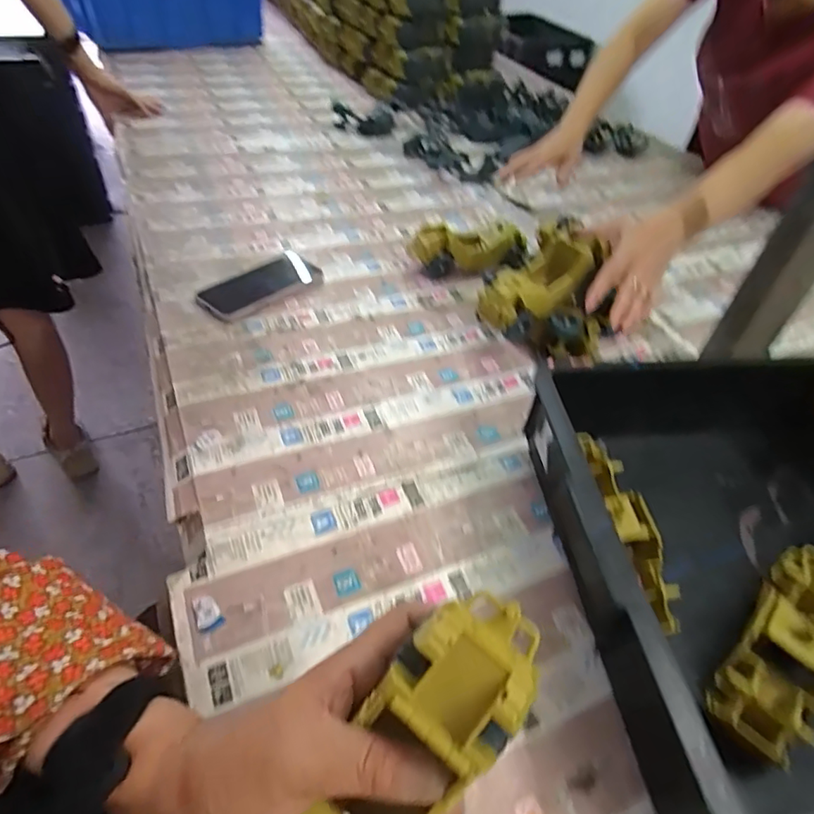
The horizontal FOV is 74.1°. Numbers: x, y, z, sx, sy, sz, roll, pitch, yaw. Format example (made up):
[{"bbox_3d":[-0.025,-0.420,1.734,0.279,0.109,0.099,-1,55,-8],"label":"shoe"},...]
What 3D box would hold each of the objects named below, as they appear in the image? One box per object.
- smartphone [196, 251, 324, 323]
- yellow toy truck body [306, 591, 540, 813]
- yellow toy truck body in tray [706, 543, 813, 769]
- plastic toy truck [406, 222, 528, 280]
[{"bbox_3d":[-0.190,-0.159,0.708,0.087,0.014,0.161,34,50,25],"label":"smartphone"},{"bbox_3d":[-0.004,0.160,0.231,0.052,0.053,0.170,35,83,26],"label":"yellow toy truck body"},{"bbox_3d":[0.281,0.176,0.398,0.061,0.042,0.182,37,51,27],"label":"yellow toy truck body in tray"},{"bbox_3d":[0.085,-0.223,0.766,0.162,0.063,0.057,0,44,-8],"label":"plastic toy truck"}]

